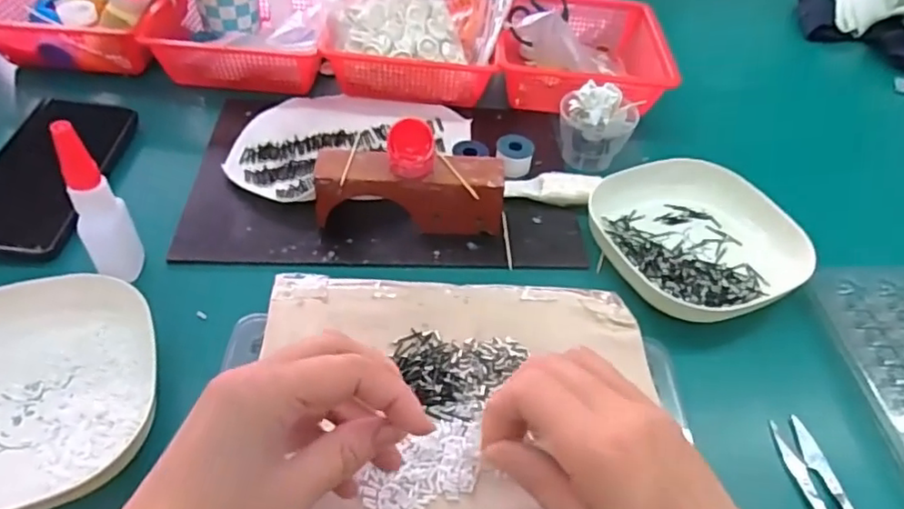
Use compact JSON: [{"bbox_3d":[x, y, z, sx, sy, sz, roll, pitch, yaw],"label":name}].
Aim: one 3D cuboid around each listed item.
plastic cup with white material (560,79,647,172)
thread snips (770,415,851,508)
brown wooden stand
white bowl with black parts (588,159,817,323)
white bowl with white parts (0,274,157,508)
[{"bbox_3d":[0.119,-0.102,0.512,0.060,0.066,0.055,4,47,-4],"label":"plastic cup with white material"},{"bbox_3d":[0.207,0.137,0.333,0.023,0.007,0.105,-6,43,0],"label":"thread snips"},{"bbox_3d":[-0.030,-0.044,0.448,0.131,0.052,0.040,6,46,-2],"label":"brown wooden stand"},{"bbox_3d":[0.179,-0.015,0.456,0.126,0.031,0.138,4,47,-4],"label":"white bowl with black parts"},{"bbox_3d":[-0.234,0.076,0.327,0.139,0.034,0.130,-8,48,-14],"label":"white bowl with white parts"}]

